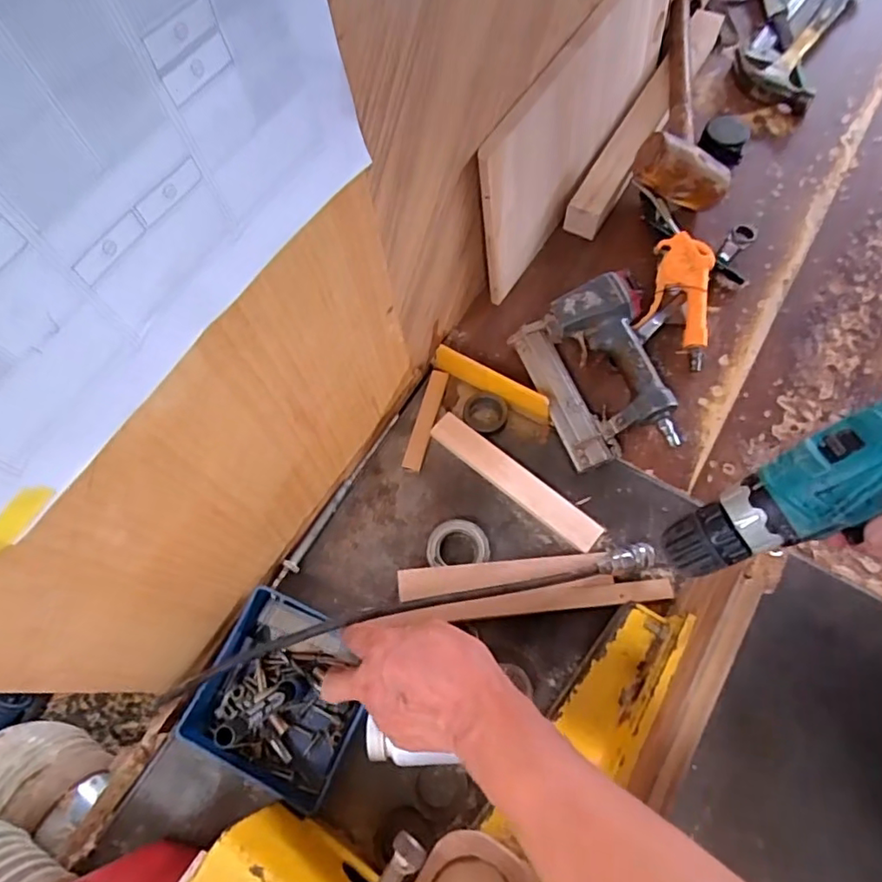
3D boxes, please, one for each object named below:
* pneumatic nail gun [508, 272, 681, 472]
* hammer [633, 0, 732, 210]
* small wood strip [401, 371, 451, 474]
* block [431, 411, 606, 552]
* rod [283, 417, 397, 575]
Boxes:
[{"bbox_3d":[0.175,-0.075,0.607,0.143,0.054,0.195,-21,68,-7],"label":"pneumatic nail gun"},{"bbox_3d":[0.341,-0.460,0.755,0.118,0.087,0.360,15,67,9],"label":"hammer"},{"bbox_3d":[-0.016,-0.024,0.620,0.021,0.005,0.121,21,71,-13],"label":"small wood strip"},{"bbox_3d":[0.075,0.040,0.581,0.200,0.013,0.034,37,73,16],"label":"block"},{"bbox_3d":[-0.104,0.056,0.587,0.011,0.014,0.179,28,71,13],"label":"rod"}]

